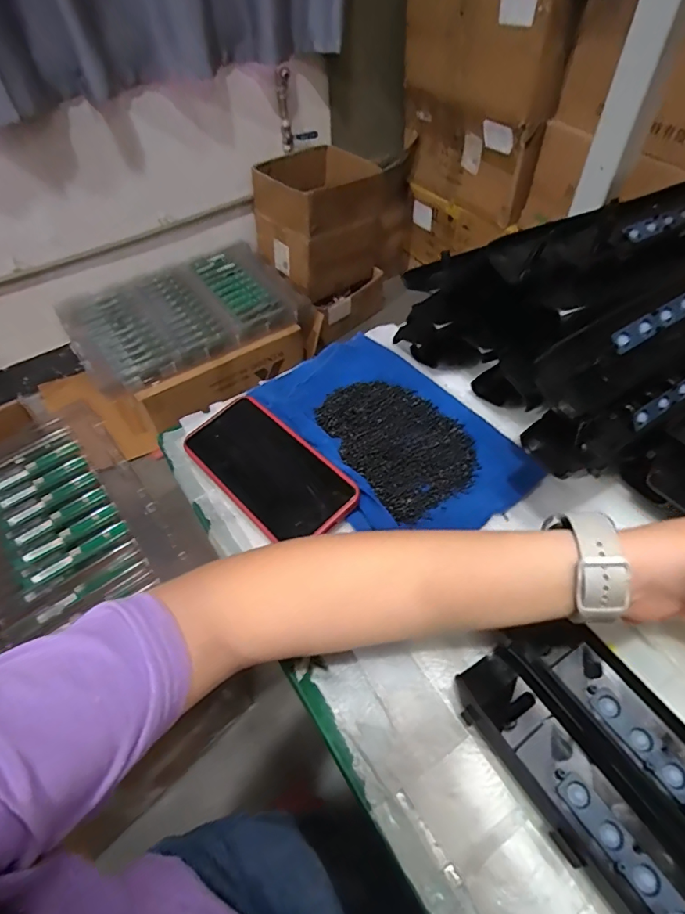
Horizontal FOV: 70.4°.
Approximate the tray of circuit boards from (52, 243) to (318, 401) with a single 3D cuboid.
[{"bbox_3d":[-0.486,-0.457,1.514,0.662,0.096,0.445,-27,55,-18],"label":"tray of circuit boards"}]

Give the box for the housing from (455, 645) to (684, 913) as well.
[{"bbox_3d":[0.163,0.222,0.240,0.052,0.022,0.271,-28,55,-18],"label":"housing"}]

